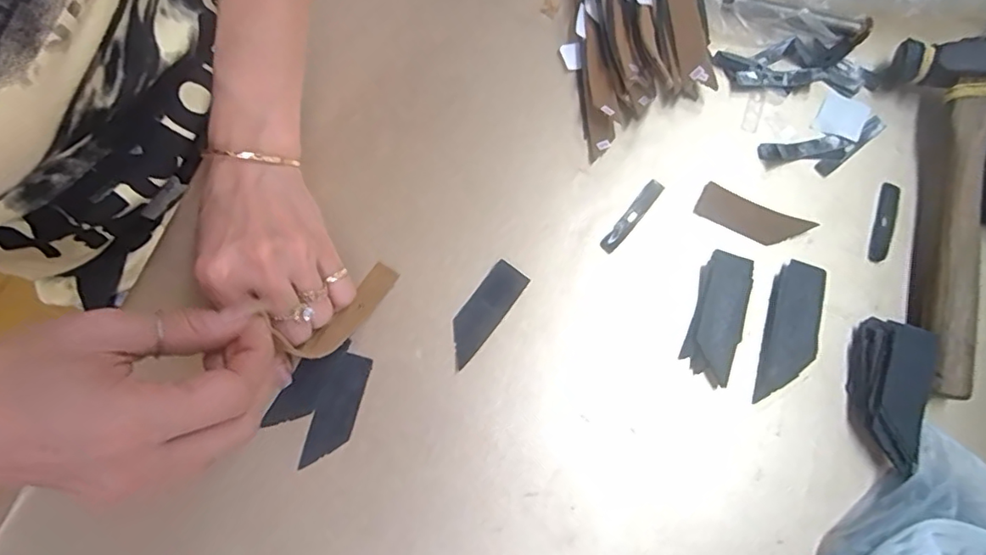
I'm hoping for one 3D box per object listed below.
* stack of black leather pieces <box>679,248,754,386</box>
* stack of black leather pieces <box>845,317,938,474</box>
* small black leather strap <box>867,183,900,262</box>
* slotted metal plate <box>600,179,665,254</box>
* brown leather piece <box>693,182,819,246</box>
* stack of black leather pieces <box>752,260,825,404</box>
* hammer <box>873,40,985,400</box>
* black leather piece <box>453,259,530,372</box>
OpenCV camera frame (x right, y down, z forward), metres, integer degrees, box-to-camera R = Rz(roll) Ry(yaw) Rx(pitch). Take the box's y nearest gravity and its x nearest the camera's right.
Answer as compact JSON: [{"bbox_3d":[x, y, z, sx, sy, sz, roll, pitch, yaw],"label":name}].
[{"bbox_3d":[0.130,0.022,0.304,0.028,0.009,0.076,16,77,5],"label":"stack of black leather pieces"},{"bbox_3d":[0.216,0.062,0.288,0.033,0.021,0.076,15,76,5],"label":"stack of black leather pieces"},{"bbox_3d":[0.240,-0.034,0.326,0.012,0.004,0.051,19,77,6],"label":"small black leather strap"},{"bbox_3d":[0.085,-0.037,0.323,0.010,0.004,0.054,39,79,10],"label":"slotted metal plate"},{"bbox_3d":[0.157,-0.035,0.322,0.064,0.005,0.023,27,78,8],"label":"brown leather piece"},{"bbox_3d":[0.172,0.031,0.303,0.034,0.004,0.082,15,76,5],"label":"stack of black leather pieces"},{"bbox_3d":[0.283,-0.039,0.303,0.088,0.040,0.212,7,76,3],"label":"hammer"},{"bbox_3d":[-0.006,0.021,0.309,0.023,0.004,0.063,38,84,6],"label":"black leather piece"}]

